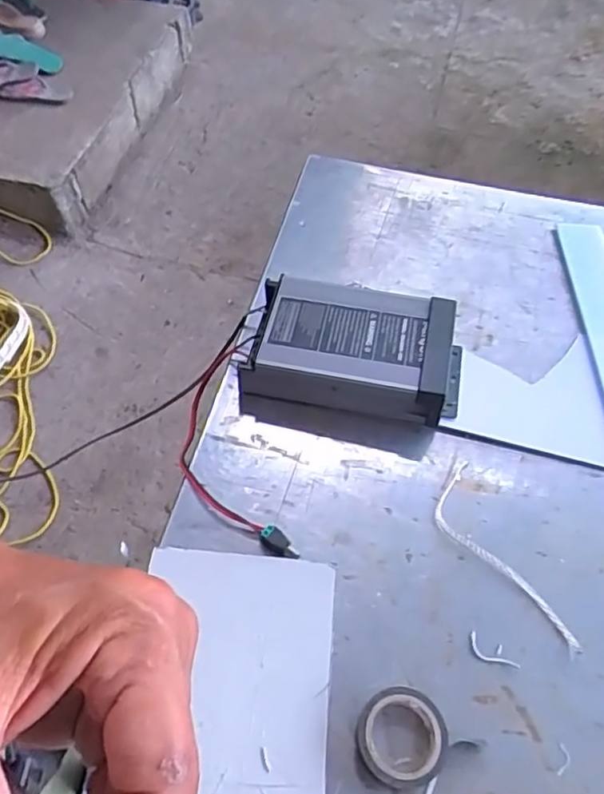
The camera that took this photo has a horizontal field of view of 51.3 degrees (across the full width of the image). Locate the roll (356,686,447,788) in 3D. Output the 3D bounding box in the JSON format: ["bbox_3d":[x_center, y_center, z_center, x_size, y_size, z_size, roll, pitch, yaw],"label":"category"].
[{"bbox_3d":[0.065,0.218,0.405,0.056,0.022,0.055,2,55,-2],"label":"roll"}]

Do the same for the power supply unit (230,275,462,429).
[{"bbox_3d":[0.050,-0.043,0.567,0.189,0.054,0.110,12,55,5],"label":"power supply unit"}]

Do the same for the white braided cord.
[{"bbox_3d":[0.149,0.127,0.487,0.050,0.009,0.162,-19,58,-16],"label":"white braided cord"}]

